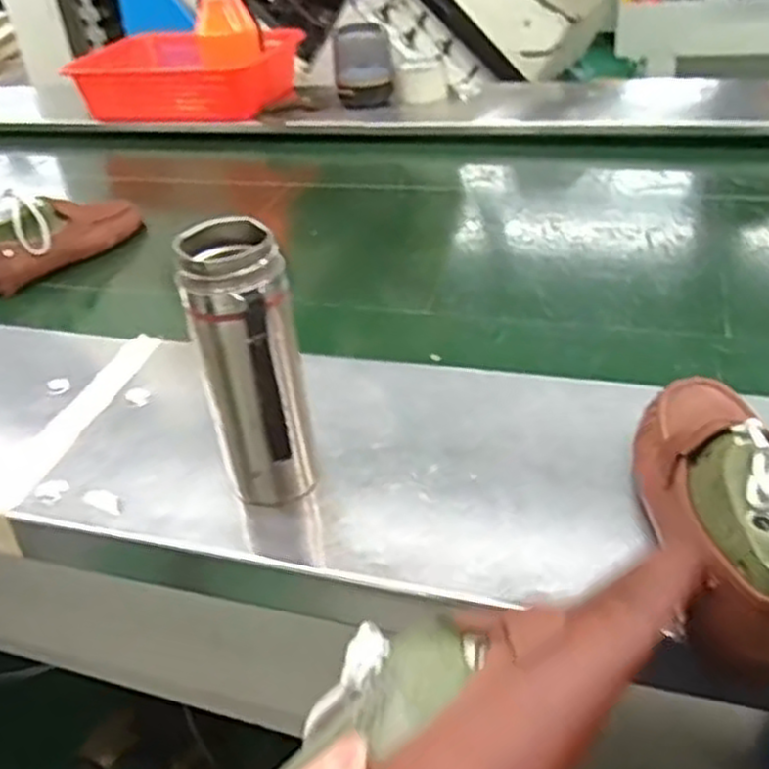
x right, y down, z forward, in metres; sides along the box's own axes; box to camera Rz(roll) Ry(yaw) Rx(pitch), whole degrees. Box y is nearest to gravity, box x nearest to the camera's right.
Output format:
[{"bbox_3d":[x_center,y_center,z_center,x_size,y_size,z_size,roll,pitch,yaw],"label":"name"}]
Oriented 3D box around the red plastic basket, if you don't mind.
[{"bbox_3d":[-0.383,-0.616,1.561,0.410,0.125,0.239,0,36,9],"label":"red plastic basket"}]

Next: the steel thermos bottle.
[{"bbox_3d":[-0.091,-0.006,0.546,0.071,0.197,0.076,-12,36,-7],"label":"steel thermos bottle"}]

